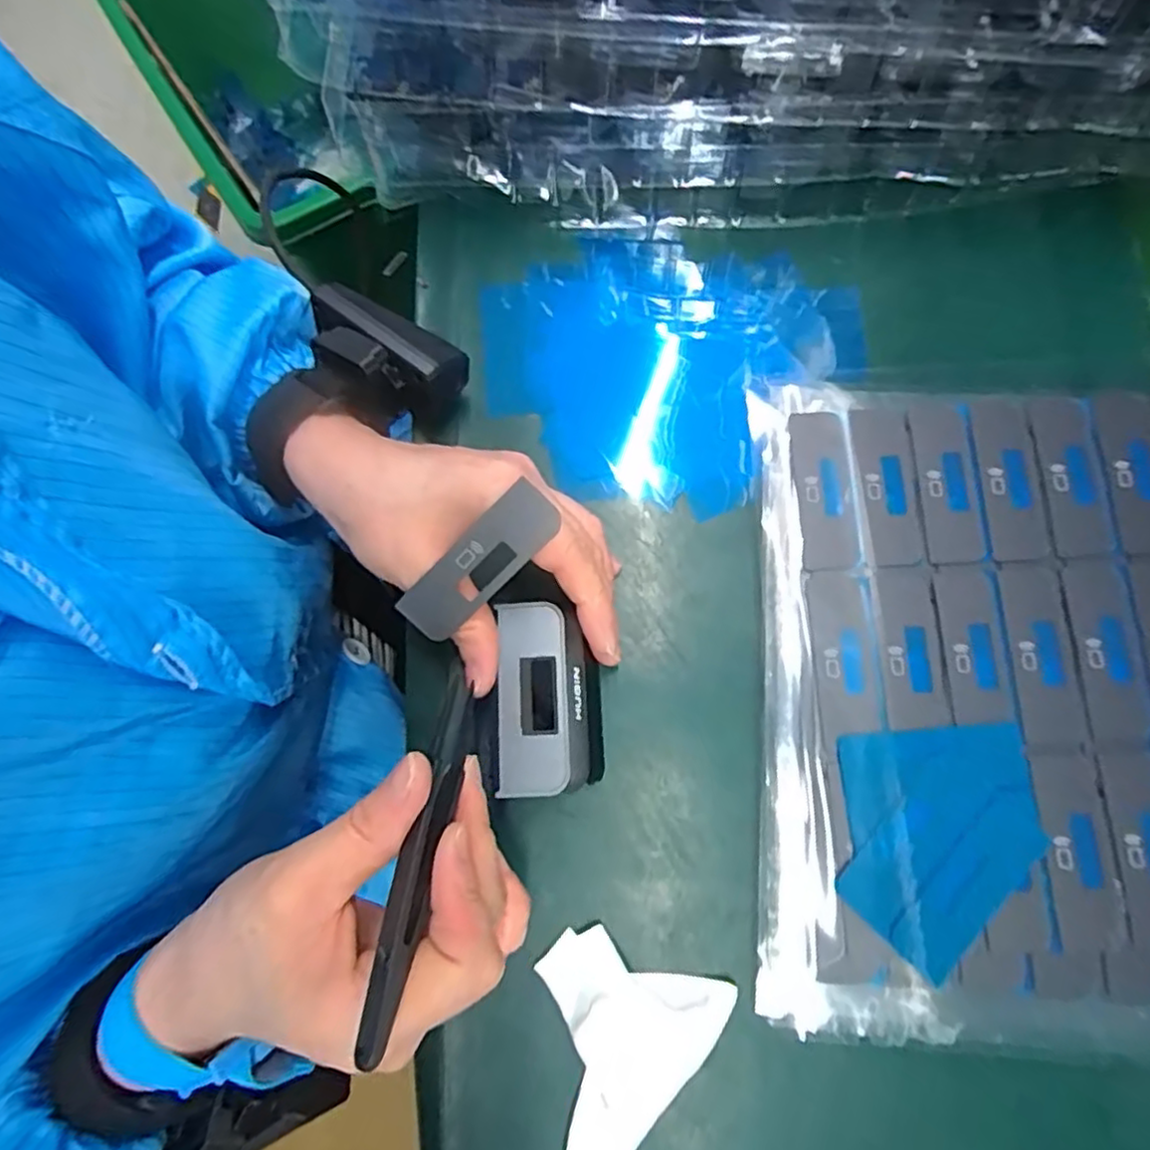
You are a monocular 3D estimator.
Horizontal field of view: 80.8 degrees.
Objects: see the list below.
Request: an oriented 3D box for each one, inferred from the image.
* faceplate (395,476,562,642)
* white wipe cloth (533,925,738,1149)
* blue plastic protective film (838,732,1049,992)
[{"bbox_3d":[-0.037,-0.004,0.256,0.068,0.006,0.023,-43,97,13],"label":"faceplate"},{"bbox_3d":[0.014,0.186,0.256,0.071,0.019,0.080,20,79,5],"label":"white wipe cloth"},{"bbox_3d":[0.140,0.104,0.260,0.073,0.006,0.085,-4,78,0],"label":"blue plastic protective film"}]

